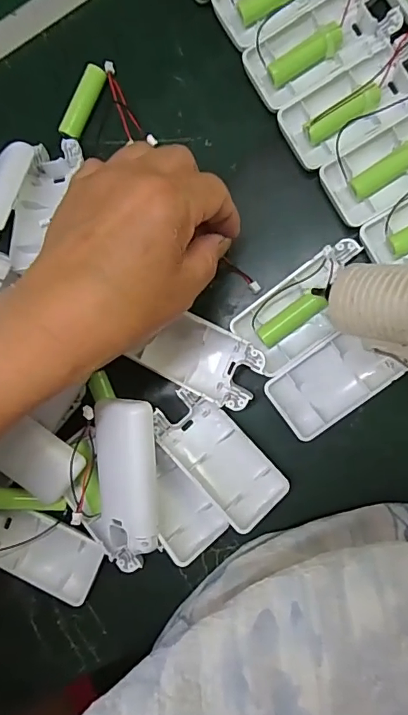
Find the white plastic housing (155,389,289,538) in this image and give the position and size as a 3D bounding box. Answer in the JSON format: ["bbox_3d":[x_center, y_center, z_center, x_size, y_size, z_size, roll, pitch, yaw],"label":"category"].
[{"bbox_3d":[0.010,0.065,0.308,0.041,0.015,0.093,-43,84,5],"label":"white plastic housing"}]

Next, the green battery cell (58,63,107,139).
[{"bbox_3d":[-0.082,-0.174,0.324,0.013,0.010,0.049,25,93,7],"label":"green battery cell"}]

